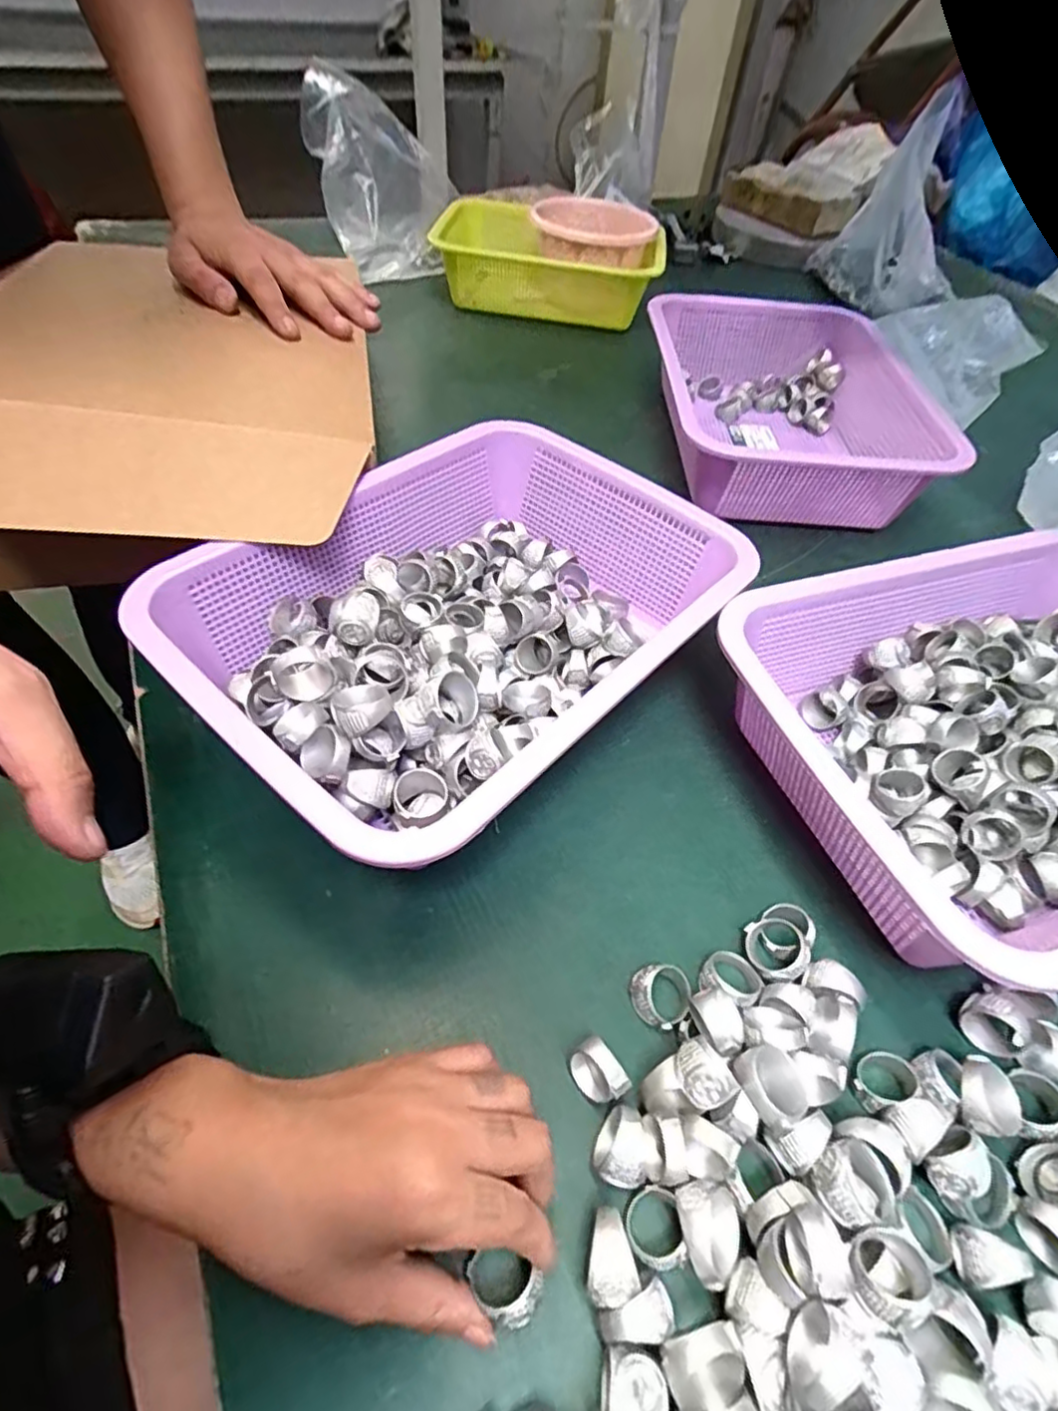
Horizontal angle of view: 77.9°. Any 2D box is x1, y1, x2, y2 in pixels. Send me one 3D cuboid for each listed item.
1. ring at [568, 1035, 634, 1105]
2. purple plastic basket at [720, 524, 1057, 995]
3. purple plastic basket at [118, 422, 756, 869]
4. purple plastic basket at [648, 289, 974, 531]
[{"bbox_3d":[0.028,0.153,0.270,0.016,0.022,0.024,-26,56,-25],"label":"ring"},{"bbox_3d":[0.279,0.017,0.370,0.286,0.085,0.220,-13,52,-16],"label":"purple plastic basket"},{"bbox_3d":[-0.033,-0.048,0.391,0.221,0.085,0.309,35,55,23],"label":"purple plastic basket"},{"bbox_3d":[0.228,-0.274,0.604,0.226,0.083,0.294,1,49,-4],"label":"purple plastic basket"}]

